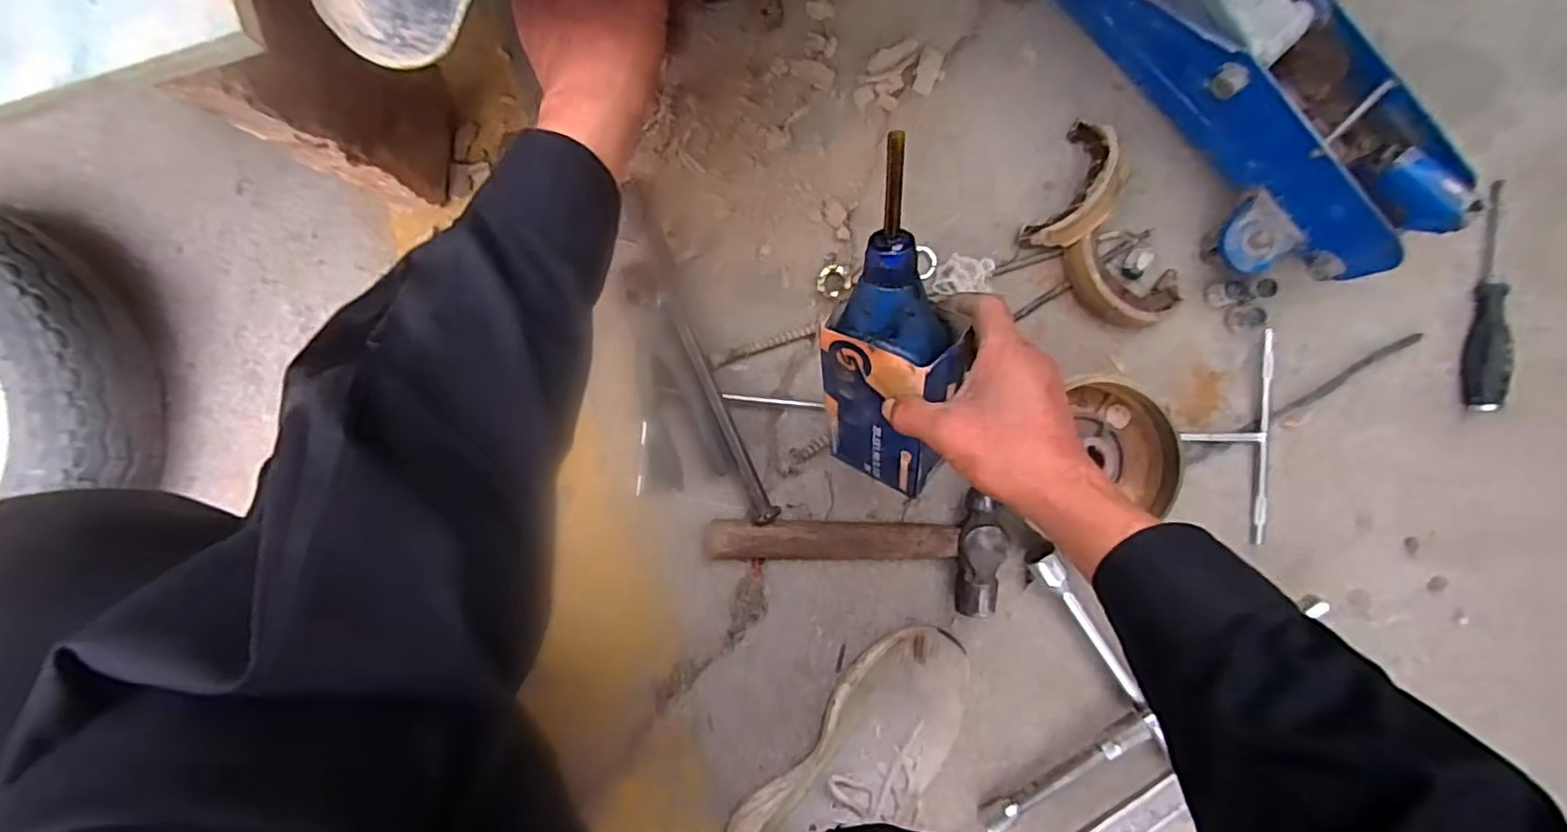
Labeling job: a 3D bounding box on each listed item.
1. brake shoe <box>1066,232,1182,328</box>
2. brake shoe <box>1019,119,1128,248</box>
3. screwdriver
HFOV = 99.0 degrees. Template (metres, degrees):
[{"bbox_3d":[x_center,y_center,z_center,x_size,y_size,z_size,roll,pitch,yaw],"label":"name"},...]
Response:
[{"bbox_3d":[0.295,-0.111,0.582,0.113,0.027,0.059,15,90,-4],"label":"brake shoe"},{"bbox_3d":[0.253,-0.195,0.568,0.028,0.067,0.113,17,95,-39],"label":"brake shoe"},{"bbox_3d":[0.652,-0.109,0.610,0.028,0.037,0.209,10,90,-4],"label":"screwdriver"}]

